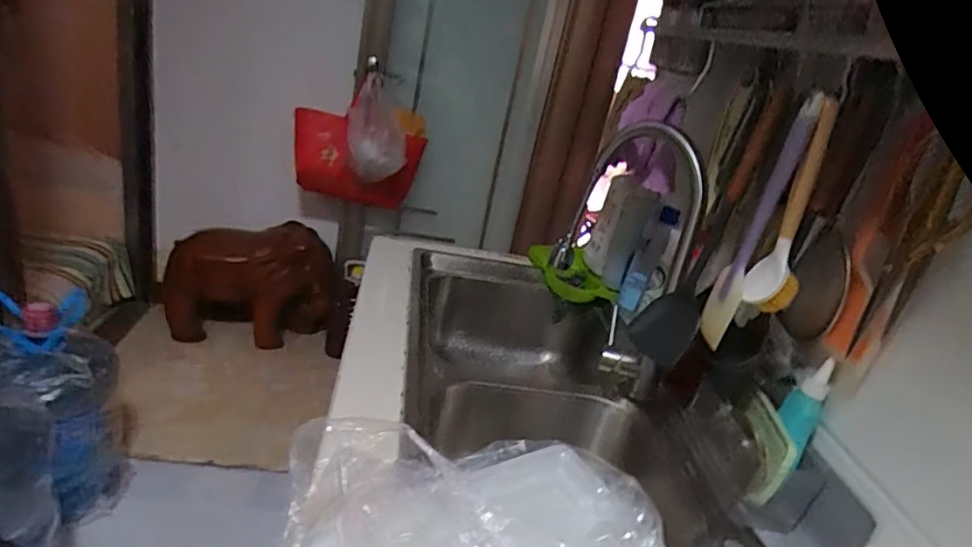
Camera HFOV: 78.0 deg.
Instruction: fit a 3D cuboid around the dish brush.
[{"bbox_3d":[0.306,-0.055,0.605,0.056,0.217,0.043,8,23,-10],"label":"dish brush"}]

